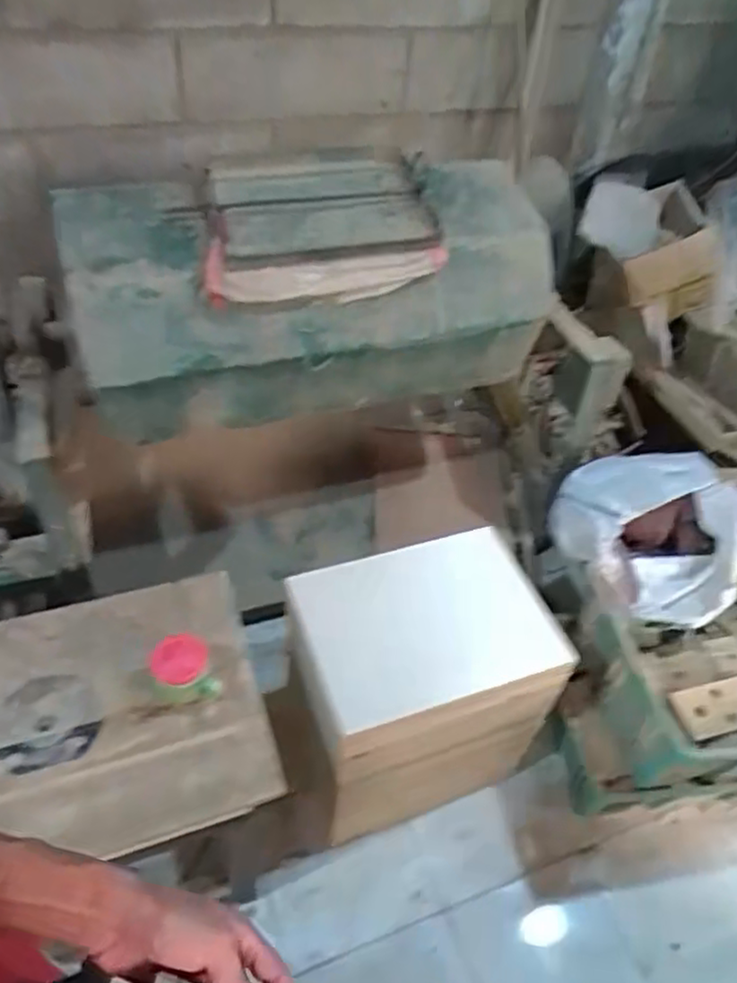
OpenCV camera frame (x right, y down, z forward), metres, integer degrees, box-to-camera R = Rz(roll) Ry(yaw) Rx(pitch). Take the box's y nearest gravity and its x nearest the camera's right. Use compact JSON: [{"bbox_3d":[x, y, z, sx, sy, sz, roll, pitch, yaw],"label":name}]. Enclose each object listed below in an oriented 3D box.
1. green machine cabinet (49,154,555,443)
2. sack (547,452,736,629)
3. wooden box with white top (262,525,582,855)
[{"bbox_3d":[-0.100,-0.398,1.351,0.885,0.372,0.348,-9,47,-13],"label":"green machine cabinet"},{"bbox_3d":[0.587,0.058,1.374,0.362,0.232,0.321,37,54,27],"label":"sack"},{"bbox_3d":[0.066,0.391,1.313,0.446,0.520,0.311,-11,48,-15],"label":"wooden box with white top"}]

